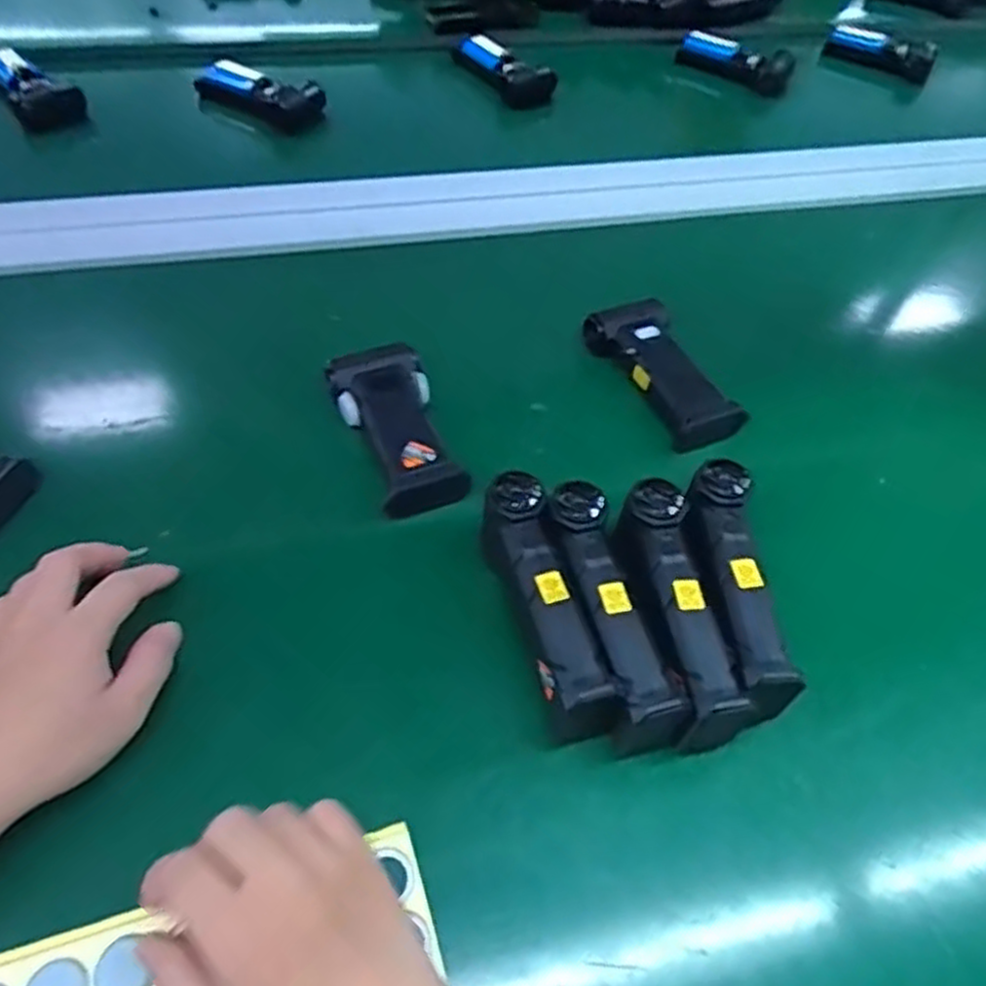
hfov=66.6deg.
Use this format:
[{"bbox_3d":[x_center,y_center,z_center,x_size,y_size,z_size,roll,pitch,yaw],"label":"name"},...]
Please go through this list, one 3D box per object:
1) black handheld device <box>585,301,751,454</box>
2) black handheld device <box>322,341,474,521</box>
[{"bbox_3d":[0.144,-0.104,0.639,0.070,0.040,0.148,-19,56,-17],"label":"black handheld device"},{"bbox_3d":[-0.073,-0.051,0.579,0.071,0.030,0.153,-17,55,-16],"label":"black handheld device"}]

